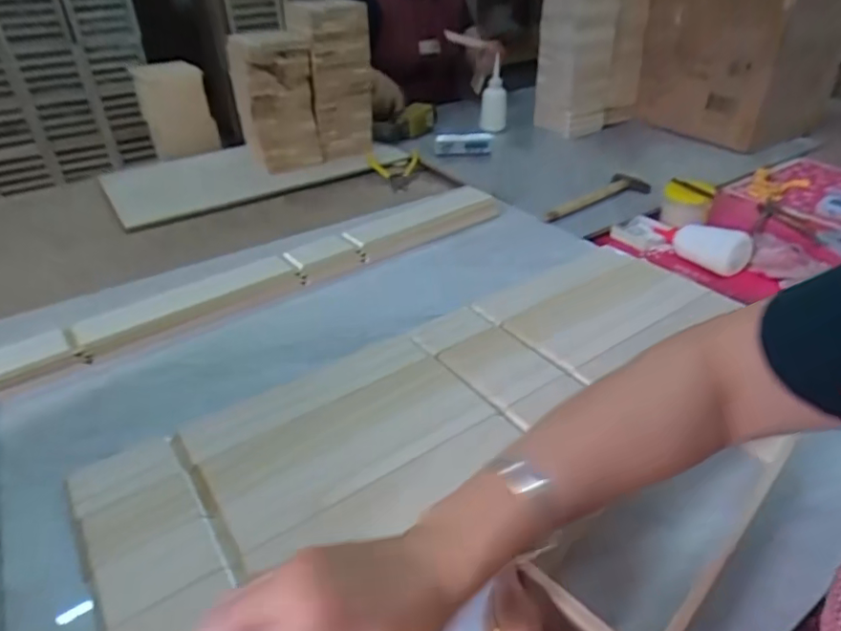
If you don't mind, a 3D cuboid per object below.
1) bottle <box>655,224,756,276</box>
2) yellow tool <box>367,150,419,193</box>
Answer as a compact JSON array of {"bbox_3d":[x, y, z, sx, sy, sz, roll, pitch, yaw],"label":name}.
[{"bbox_3d":[0.426,-0.119,0.846,0.051,0.052,0.161,-17,37,-20],"label":"bottle"},{"bbox_3d":[-0.061,-0.308,1.180,0.111,0.016,0.122,-2,54,6],"label":"yellow tool"}]

